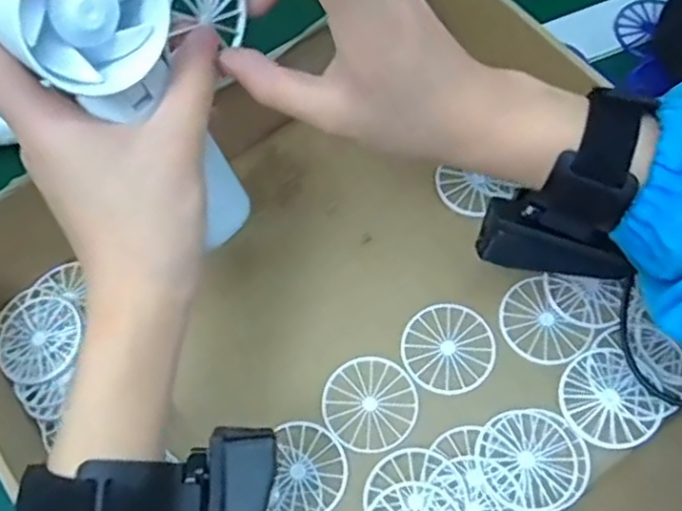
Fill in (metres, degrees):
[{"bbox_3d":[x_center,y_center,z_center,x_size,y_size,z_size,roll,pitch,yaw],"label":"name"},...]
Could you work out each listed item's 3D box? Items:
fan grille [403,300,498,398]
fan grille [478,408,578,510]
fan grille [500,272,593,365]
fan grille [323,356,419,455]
[{"bbox_3d":[0.060,0.051,0.389,0.048,0.004,0.050,-1,66,3],"label":"fan grille"},{"bbox_3d":[0.096,0.104,0.359,0.046,0.004,0.050,-1,66,3],"label":"fan grille"},{"bbox_3d":[0.114,0.035,0.390,0.048,0.005,0.048,5,66,5],"label":"fan grille"},{"bbox_3d":[0.016,0.081,0.384,0.049,0.007,0.051,-1,66,3],"label":"fan grille"}]

